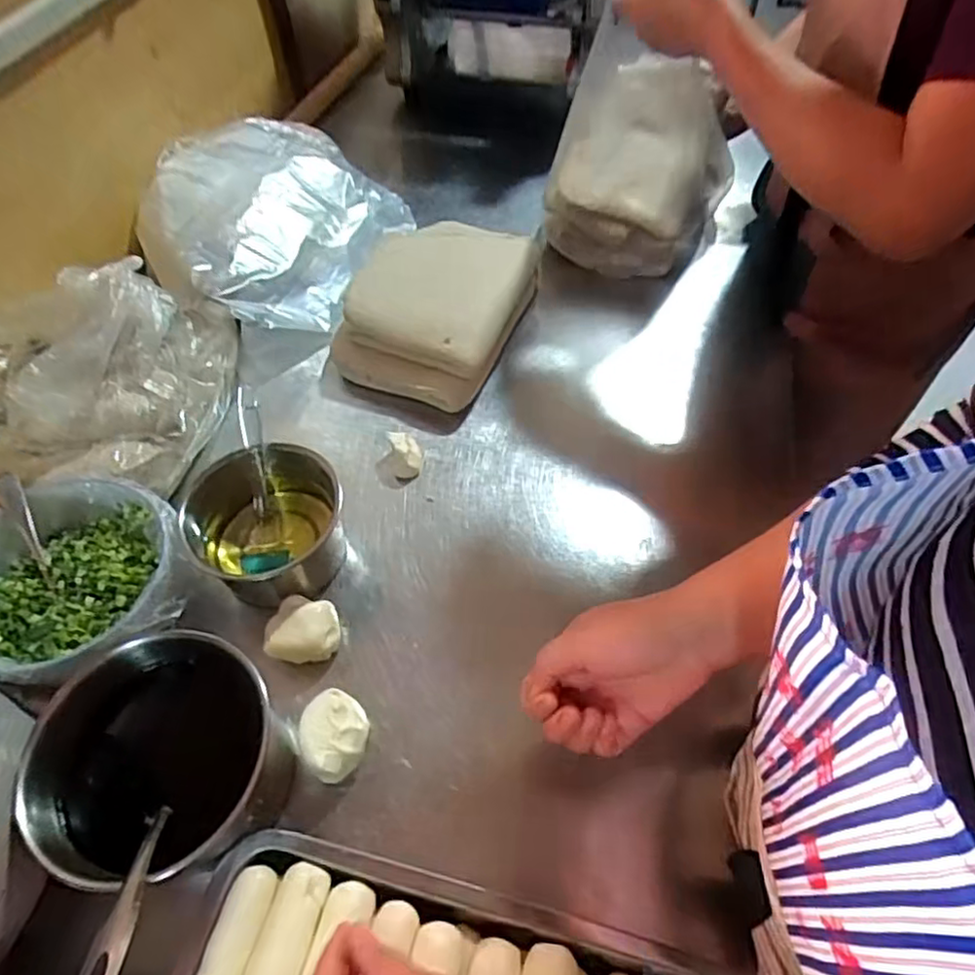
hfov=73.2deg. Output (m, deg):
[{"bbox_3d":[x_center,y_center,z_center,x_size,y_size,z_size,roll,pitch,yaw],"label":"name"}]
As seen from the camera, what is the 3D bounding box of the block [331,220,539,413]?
[{"bbox_3d":[-0.057,-0.207,0.731,0.171,0.083,0.209,19,57,14],"label":"block"}]

